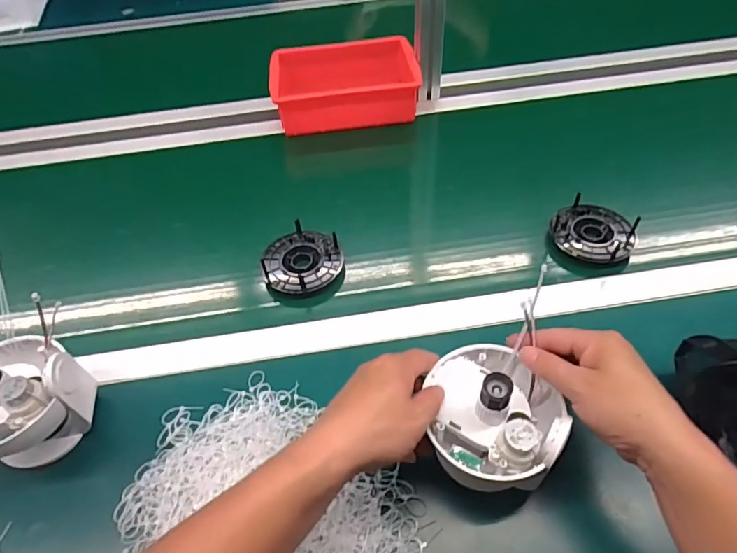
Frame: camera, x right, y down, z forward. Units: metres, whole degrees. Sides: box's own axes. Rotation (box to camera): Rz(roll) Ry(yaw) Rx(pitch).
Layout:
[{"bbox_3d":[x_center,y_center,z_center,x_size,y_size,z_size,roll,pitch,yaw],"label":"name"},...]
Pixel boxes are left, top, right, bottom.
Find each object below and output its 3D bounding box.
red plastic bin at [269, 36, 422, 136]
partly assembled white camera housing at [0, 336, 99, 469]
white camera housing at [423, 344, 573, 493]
[{"bbox_3d":[-0.040,-0.329,0.833,0.242,0.070,0.150,-8,51,-1],"label":"red plastic bin"},{"bbox_3d":[-0.337,0.114,0.457,0.117,0.102,0.109,21,56,20],"label":"partly assembled white camera housing"},{"bbox_3d":[0.104,0.107,0.401,0.109,0.056,0.115,-2,51,3],"label":"white camera housing"}]

